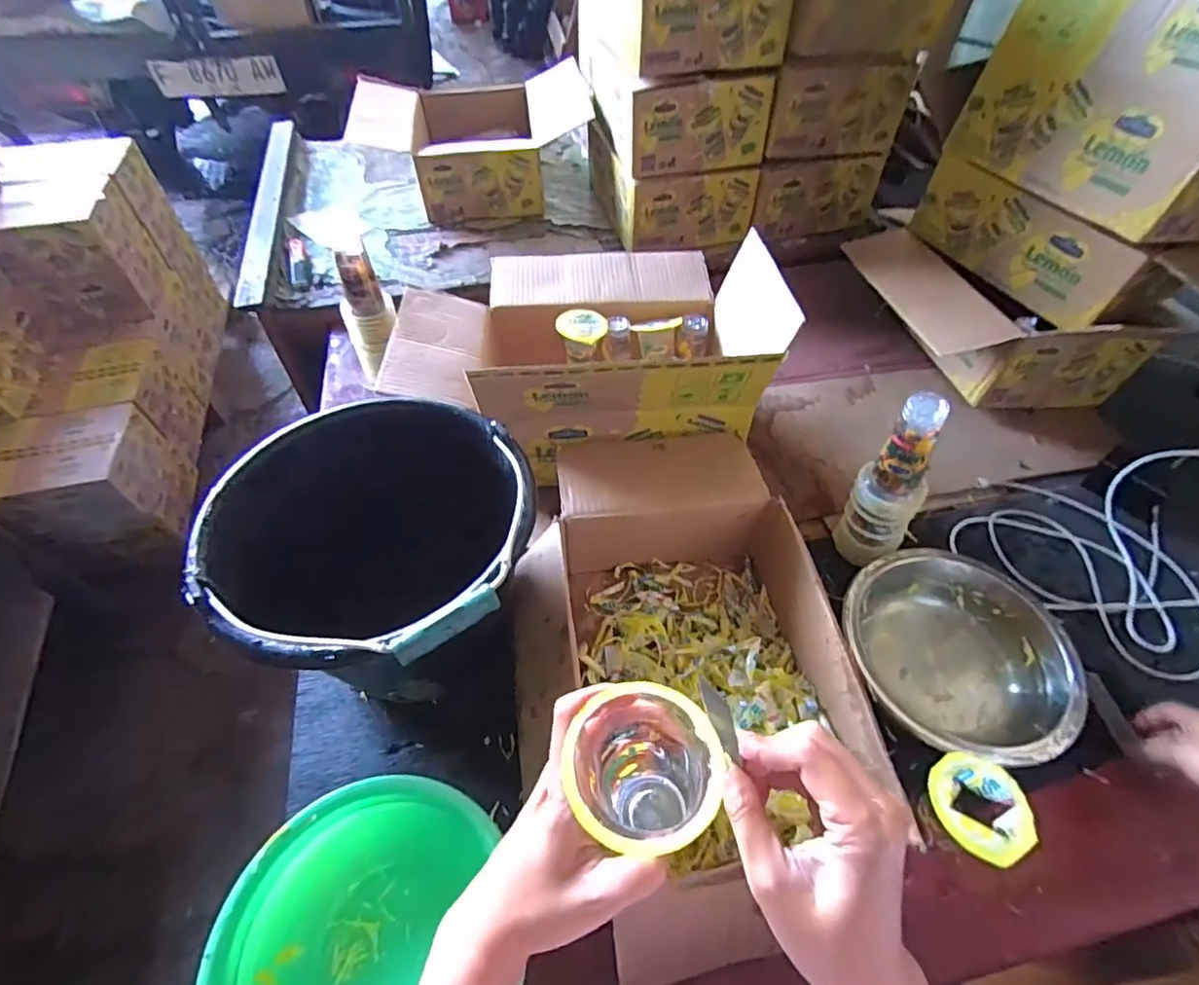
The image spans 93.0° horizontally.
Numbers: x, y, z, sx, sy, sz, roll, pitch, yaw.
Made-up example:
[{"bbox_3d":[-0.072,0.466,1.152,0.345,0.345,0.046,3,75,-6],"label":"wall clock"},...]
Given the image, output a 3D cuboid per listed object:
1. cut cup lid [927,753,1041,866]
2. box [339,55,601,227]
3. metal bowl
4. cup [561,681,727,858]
[{"bbox_3d":[0.304,0.250,0.452,0.073,0.015,0.073,1,54,-1],"label":"cut cup lid"},{"bbox_3d":[-0.257,-0.733,1.205,0.473,0.150,0.347,-6,54,-6],"label":"box"},{"bbox_3d":[0.368,0.171,0.599,0.219,0.083,0.203,1,54,-1],"label":"metal bowl"},{"bbox_3d":[0.019,0.159,0.310,0.068,0.126,0.071,1,54,-1],"label":"cup"}]

